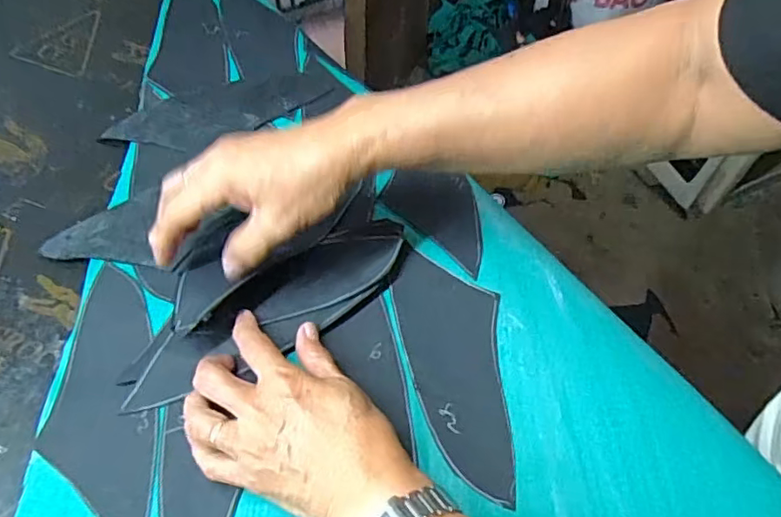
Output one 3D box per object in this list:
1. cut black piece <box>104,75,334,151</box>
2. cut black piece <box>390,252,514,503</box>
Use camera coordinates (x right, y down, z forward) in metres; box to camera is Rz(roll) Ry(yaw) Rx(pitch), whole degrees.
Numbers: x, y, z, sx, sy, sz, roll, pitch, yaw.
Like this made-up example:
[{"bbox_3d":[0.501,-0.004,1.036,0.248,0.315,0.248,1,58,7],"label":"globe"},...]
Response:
[{"bbox_3d":[-0.147,-0.128,0.512,0.188,0.014,0.056,-20,61,-15],"label":"cut black piece"},{"bbox_3d":[0.041,0.073,0.397,0.072,0.004,0.165,-1,62,1],"label":"cut black piece"}]

